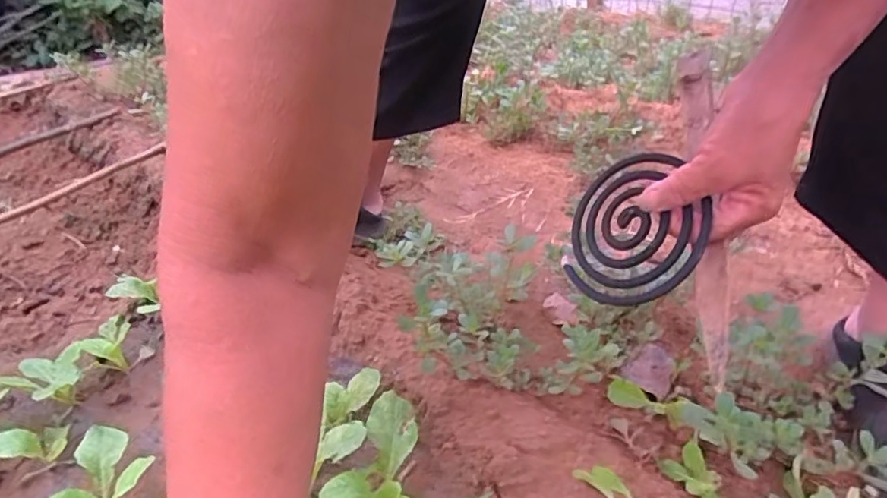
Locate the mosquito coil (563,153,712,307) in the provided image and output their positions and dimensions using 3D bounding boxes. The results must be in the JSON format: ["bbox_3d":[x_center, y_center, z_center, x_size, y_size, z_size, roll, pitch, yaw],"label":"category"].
[{"bbox_3d":[0.139,-0.015,0.403,0.107,0.011,0.115,-24,55,41],"label":"mosquito coil"}]

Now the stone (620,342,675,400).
[{"bbox_3d":[0.220,0.125,0.583,0.046,0.015,0.057,17,42,29],"label":"stone"}]

